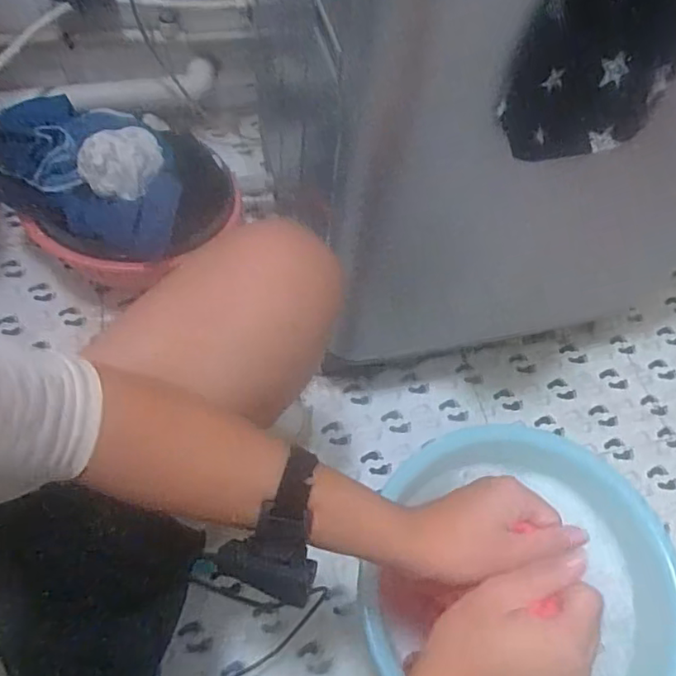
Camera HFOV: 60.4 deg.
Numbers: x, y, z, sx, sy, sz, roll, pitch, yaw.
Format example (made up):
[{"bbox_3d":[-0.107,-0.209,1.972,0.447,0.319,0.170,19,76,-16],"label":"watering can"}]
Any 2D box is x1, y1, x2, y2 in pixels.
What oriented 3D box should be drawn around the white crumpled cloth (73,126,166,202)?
[{"bbox_3d":[-0.328,-0.272,0.870,0.109,0.054,0.109,18,64,4],"label":"white crumpled cloth"}]

